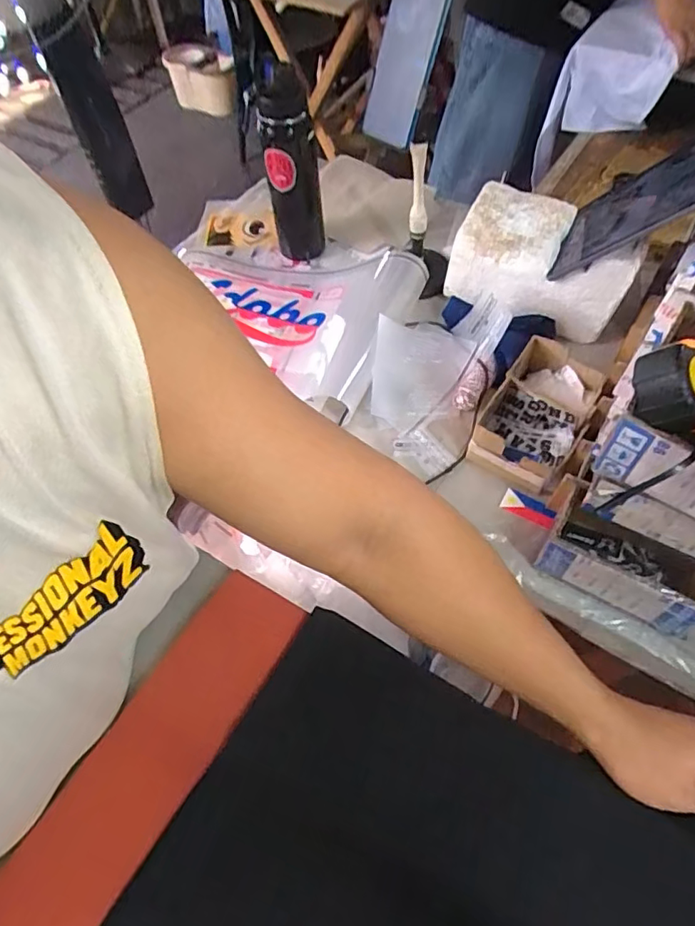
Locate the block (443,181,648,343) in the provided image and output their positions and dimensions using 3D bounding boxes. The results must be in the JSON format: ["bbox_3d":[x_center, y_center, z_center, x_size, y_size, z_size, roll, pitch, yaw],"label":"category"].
[{"bbox_3d":[0.266,-0.290,0.800,0.232,0.120,0.164,13,59,11],"label":"block"}]

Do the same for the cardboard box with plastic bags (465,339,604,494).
[{"bbox_3d":[0.240,-0.062,0.703,0.115,0.052,0.193,28,63,19],"label":"cardboard box with plastic bags"}]

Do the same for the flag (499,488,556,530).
[{"bbox_3d":[0.214,0.053,0.664,0.062,0.008,0.029,28,73,20],"label":"flag"}]

